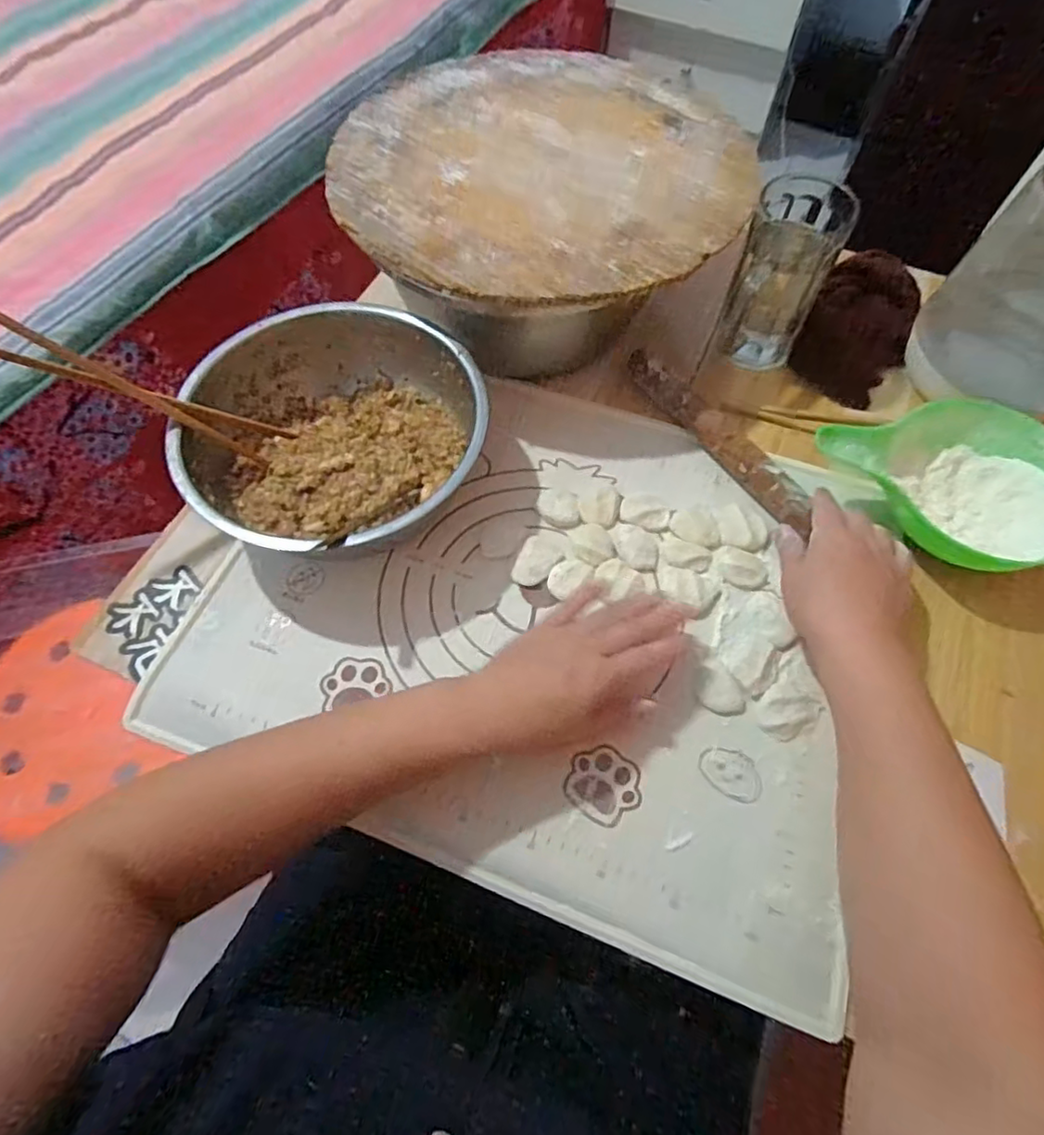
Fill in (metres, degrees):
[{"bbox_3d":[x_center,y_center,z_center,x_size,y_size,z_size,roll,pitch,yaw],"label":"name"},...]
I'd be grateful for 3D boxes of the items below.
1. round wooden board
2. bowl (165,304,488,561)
[{"bbox_3d":[0.018,-0.350,0.527,0.345,0.019,0.347,0,65,0],"label":"round wooden board"},{"bbox_3d":[-0.140,-0.112,0.495,0.221,0.081,0.204,0,65,0],"label":"bowl"}]

